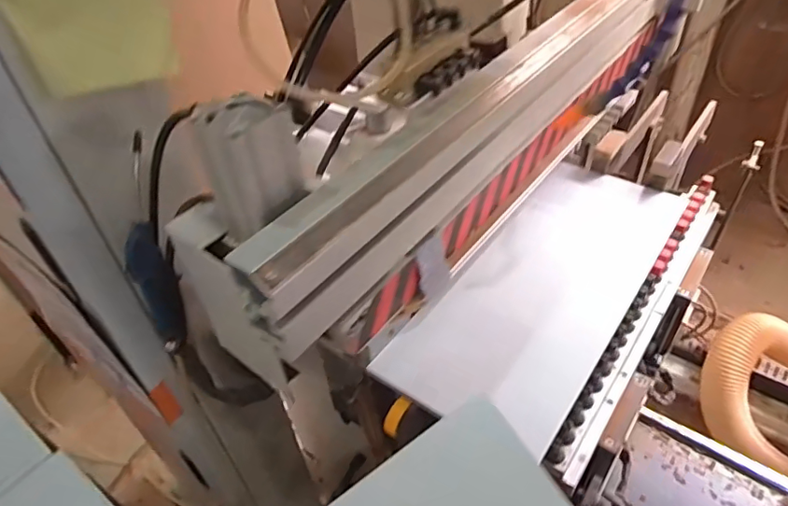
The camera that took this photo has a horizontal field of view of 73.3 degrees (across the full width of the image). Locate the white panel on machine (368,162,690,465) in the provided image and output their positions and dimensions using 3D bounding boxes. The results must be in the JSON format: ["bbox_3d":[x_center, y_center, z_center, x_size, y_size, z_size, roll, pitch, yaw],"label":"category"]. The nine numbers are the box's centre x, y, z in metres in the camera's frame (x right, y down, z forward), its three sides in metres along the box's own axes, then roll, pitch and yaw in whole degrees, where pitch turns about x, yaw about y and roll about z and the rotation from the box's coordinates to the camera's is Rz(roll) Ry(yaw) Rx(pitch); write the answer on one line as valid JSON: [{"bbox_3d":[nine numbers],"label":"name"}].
[{"bbox_3d":[0.214,0.033,0.723,0.206,0.019,0.509,25,51,29],"label":"white panel on machine"}]

